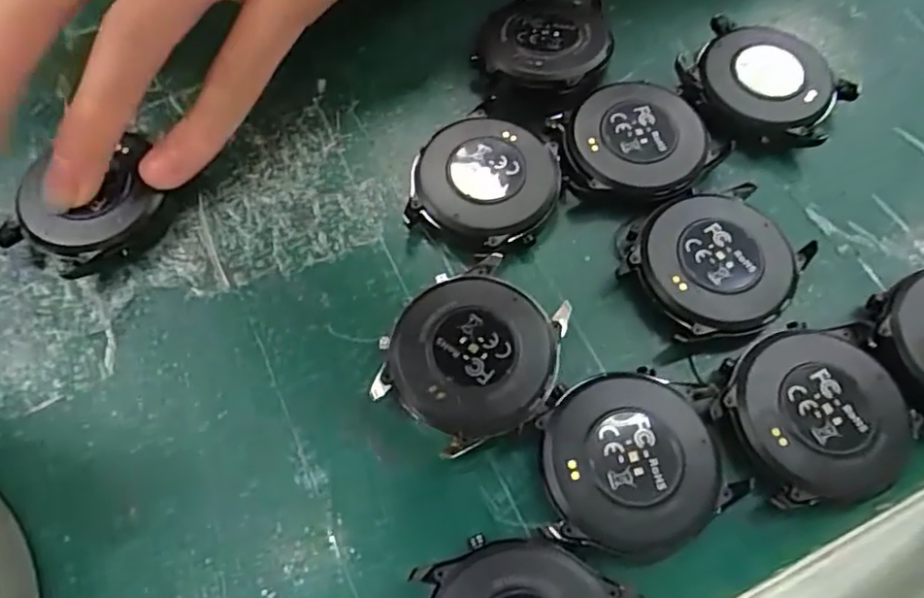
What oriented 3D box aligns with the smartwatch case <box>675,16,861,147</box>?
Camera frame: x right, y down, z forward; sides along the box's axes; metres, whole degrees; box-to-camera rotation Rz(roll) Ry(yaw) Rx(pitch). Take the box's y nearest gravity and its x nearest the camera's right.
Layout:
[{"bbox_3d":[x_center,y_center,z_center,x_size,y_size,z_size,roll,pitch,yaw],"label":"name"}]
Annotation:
[{"bbox_3d":[0.102,-0.073,0.213,0.043,0.014,0.051,-42,73,-17],"label":"smartwatch case"}]

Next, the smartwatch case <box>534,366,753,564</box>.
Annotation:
[{"bbox_3d":[0.043,0.041,0.159,0.046,0.011,0.045,-13,67,-7],"label":"smartwatch case"}]

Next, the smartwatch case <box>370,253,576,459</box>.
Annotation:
[{"bbox_3d":[0.003,0.015,0.172,0.044,0.012,0.048,35,70,14],"label":"smartwatch case"}]

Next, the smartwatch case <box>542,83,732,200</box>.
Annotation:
[{"bbox_3d":[0.056,-0.049,0.201,0.049,0.012,0.042,-20,68,-9],"label":"smartwatch case"}]

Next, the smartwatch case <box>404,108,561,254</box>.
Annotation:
[{"bbox_3d":[0.007,-0.035,0.196,0.043,0.012,0.043,28,69,11],"label":"smartwatch case"}]

